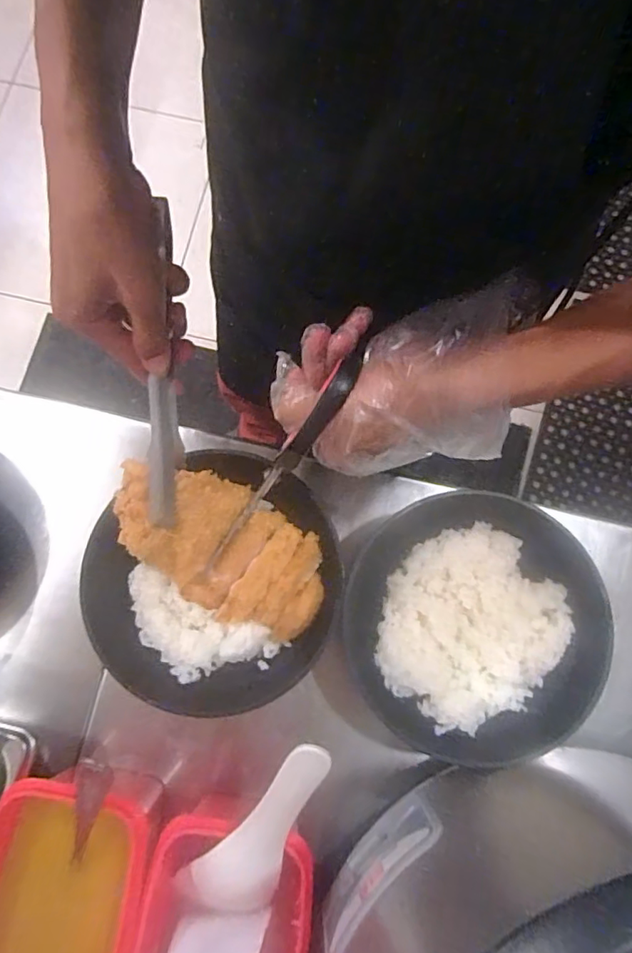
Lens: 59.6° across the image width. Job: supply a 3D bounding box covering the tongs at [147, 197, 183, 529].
[{"bbox_3d":[-0.100,-0.066,0.366,0.020,0.015,0.210,5,105,1],"label":"tongs"}]

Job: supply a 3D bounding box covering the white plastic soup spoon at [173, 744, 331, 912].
[{"bbox_3d":[-0.034,0.215,0.331,0.055,0.014,0.185,28,119,6],"label":"white plastic soup spoon"}]

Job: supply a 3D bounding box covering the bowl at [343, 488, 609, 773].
[{"bbox_3d":[0.120,0.117,0.424,0.161,0.056,0.173,-2,78,0],"label":"bowl"}]

